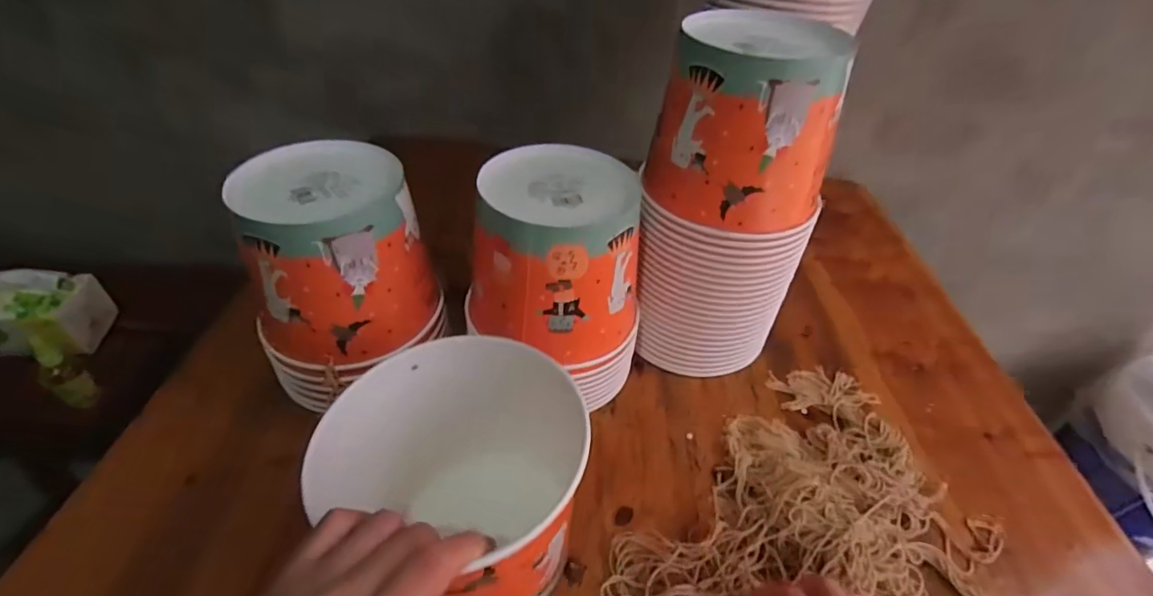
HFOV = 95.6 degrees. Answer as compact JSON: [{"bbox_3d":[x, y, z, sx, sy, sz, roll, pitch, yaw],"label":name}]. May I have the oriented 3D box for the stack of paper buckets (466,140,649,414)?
[{"bbox_3d":[-0.012,-0.006,0.471,0.133,0.207,0.132,26,45,22],"label":"stack of paper buckets"}]

